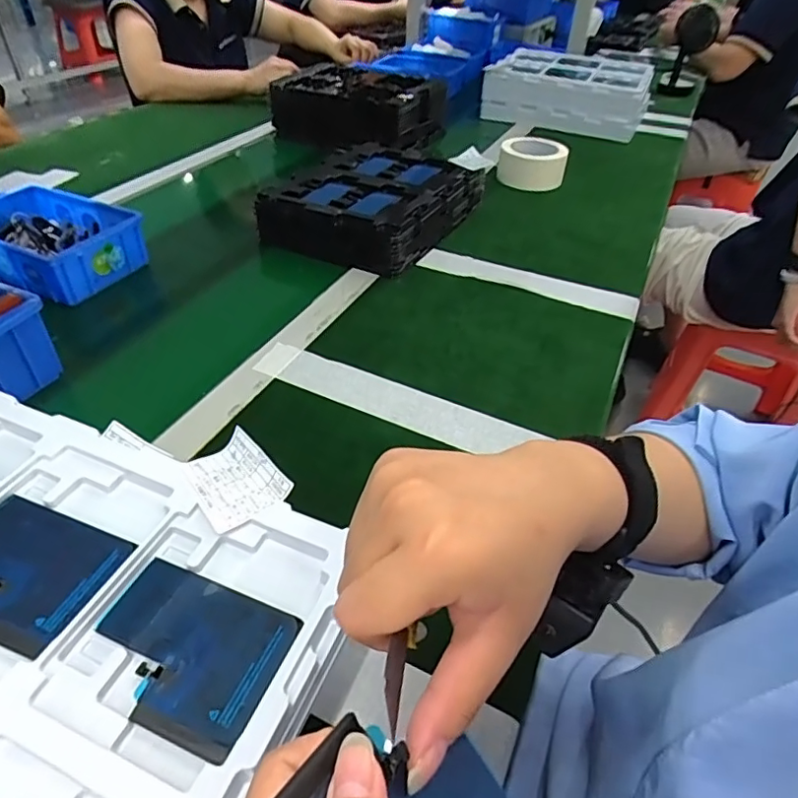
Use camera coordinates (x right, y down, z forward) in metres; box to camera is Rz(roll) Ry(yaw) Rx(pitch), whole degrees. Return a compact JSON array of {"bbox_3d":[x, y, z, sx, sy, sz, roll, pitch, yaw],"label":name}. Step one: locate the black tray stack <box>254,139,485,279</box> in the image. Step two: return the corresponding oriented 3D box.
[{"bbox_3d":[-0.033,-0.281,0.792,0.235,0.063,0.264,20,44,18],"label":"black tray stack"}]

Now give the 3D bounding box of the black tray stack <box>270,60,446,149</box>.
[{"bbox_3d":[-0.071,-0.579,1.104,0.269,0.100,0.226,23,45,21],"label":"black tray stack"}]

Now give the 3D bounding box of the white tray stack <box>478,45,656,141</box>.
[{"bbox_3d":[0.388,-0.691,1.252,0.326,0.113,0.327,21,45,17],"label":"white tray stack"}]

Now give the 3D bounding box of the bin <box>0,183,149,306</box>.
[{"bbox_3d":[-0.422,-0.192,0.671,0.203,0.057,0.133,19,44,17],"label":"bin"}]

